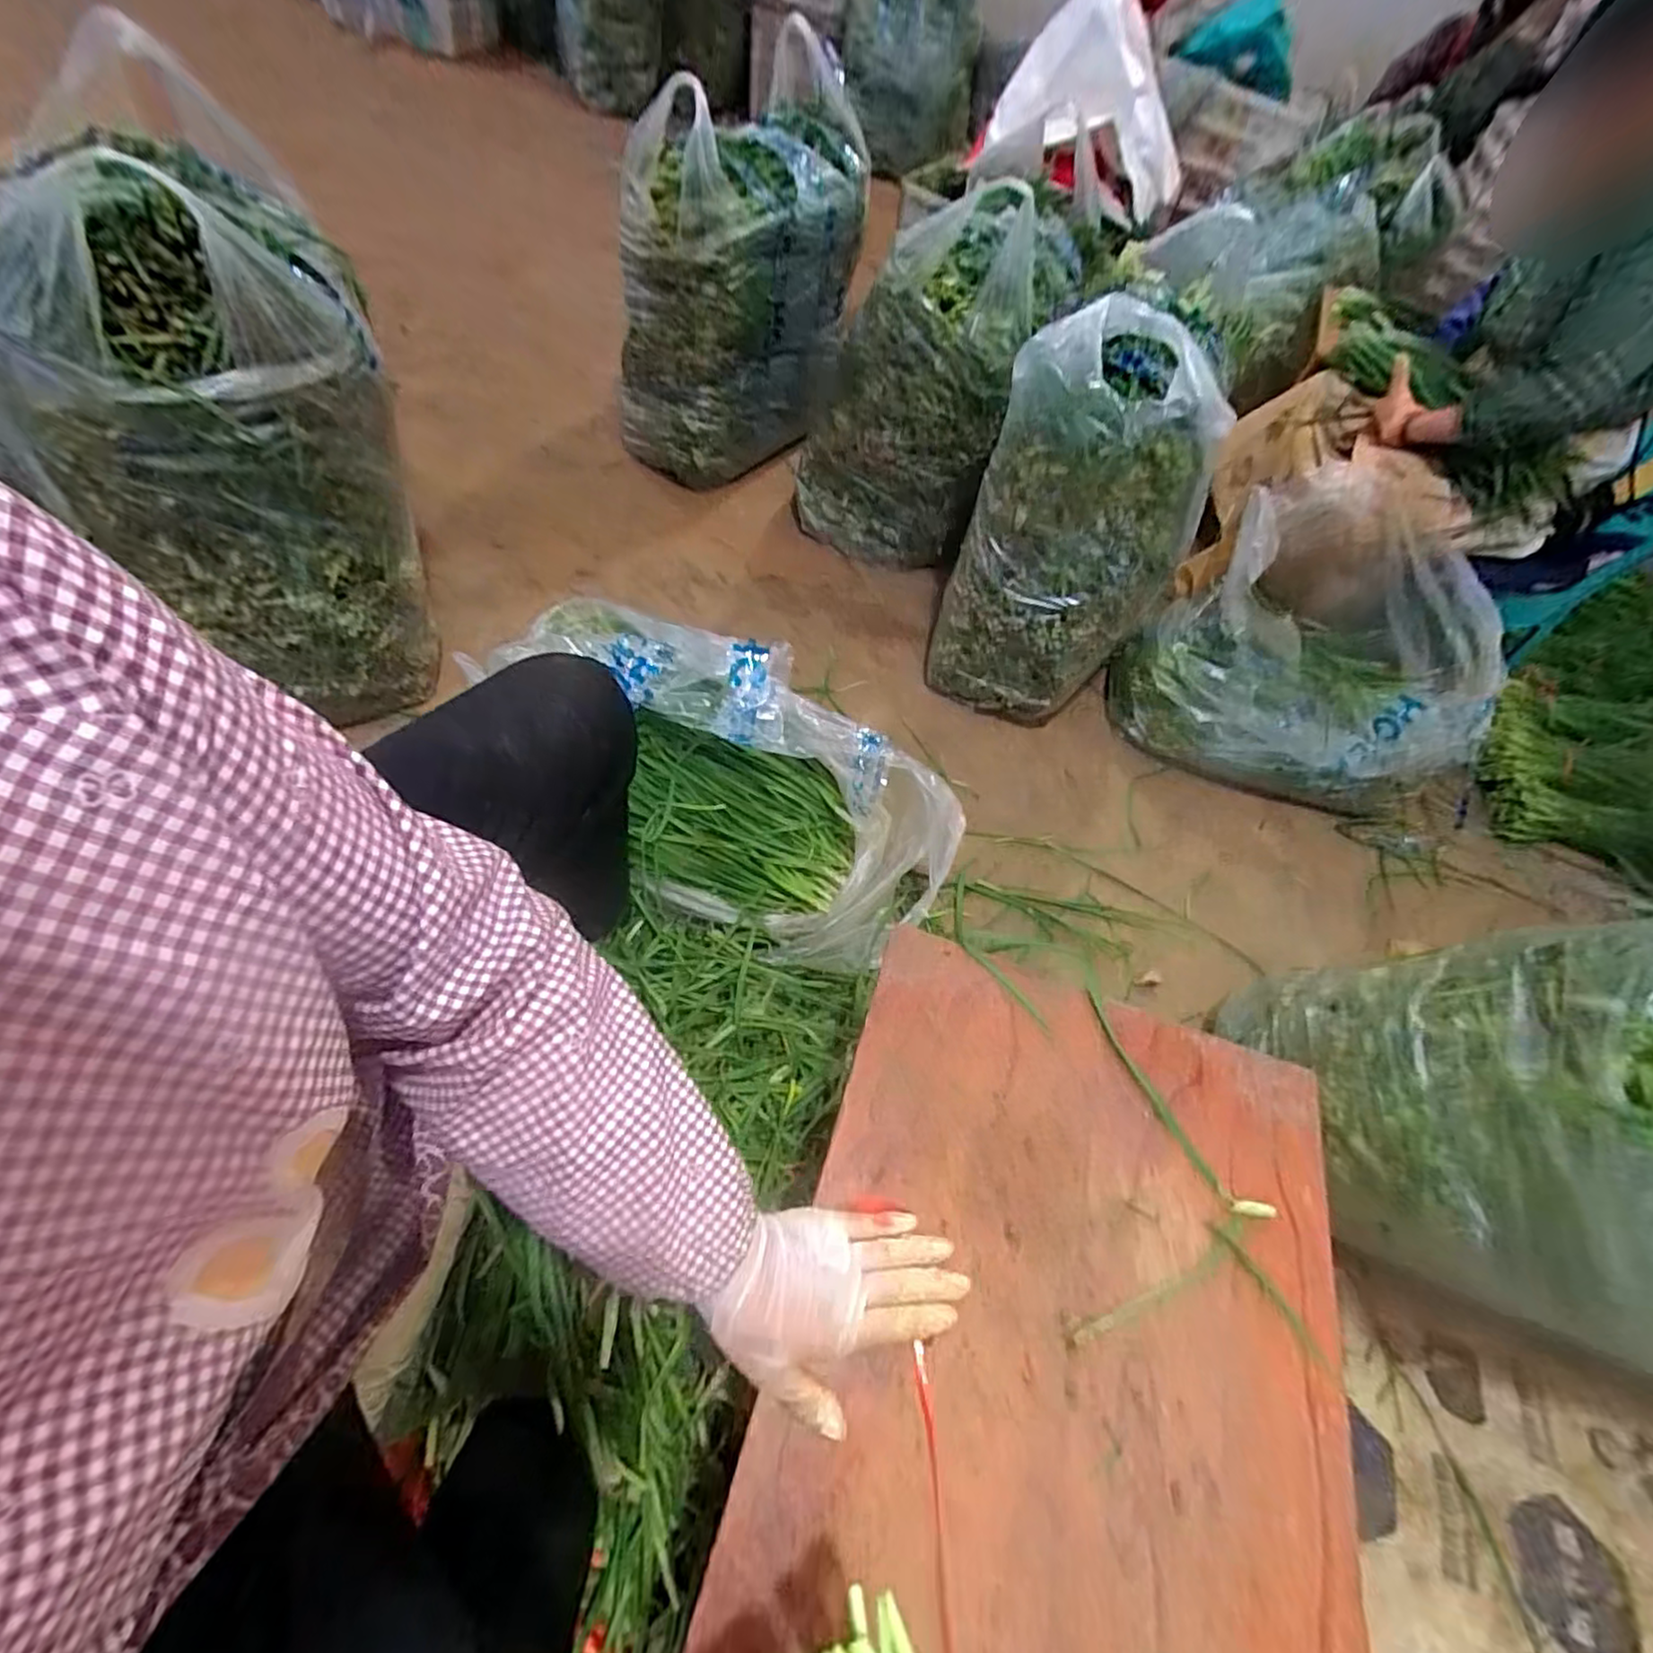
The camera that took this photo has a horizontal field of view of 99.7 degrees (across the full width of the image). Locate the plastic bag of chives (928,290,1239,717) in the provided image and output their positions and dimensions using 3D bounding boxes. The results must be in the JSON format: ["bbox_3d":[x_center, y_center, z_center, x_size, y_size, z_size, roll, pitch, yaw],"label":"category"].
[{"bbox_3d":[0.389,-0.462,1.160,0.331,0.567,0.232,20,56,3],"label":"plastic bag of chives"}]

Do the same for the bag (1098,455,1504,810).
[{"bbox_3d":[0.898,-0.323,1.290,0.570,0.388,0.422,30,57,10],"label":"bag"}]

